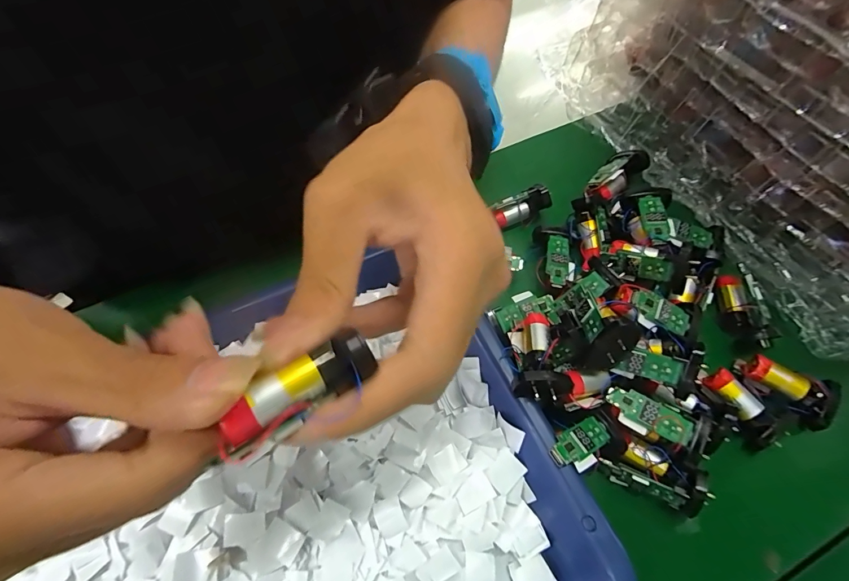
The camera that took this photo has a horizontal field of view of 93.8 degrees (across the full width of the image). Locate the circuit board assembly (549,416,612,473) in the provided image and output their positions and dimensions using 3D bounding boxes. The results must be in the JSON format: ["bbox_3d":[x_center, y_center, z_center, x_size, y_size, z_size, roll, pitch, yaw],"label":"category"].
[{"bbox_3d":[0.086,0.083,0.215,0.039,0.010,0.020,-16,59,-34],"label":"circuit board assembly"}]

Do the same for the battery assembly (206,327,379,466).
[{"bbox_3d":[-0.036,0.029,0.112,0.044,0.011,0.015,-35,66,-20],"label":"battery assembly"}]

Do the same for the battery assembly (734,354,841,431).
[{"bbox_3d":[0.221,0.060,0.239,0.048,0.019,0.025,28,64,18],"label":"battery assembly"}]

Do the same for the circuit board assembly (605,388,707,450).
[{"bbox_3d":[0.126,0.069,0.218,0.049,0.005,0.020,22,73,18],"label":"circuit board assembly"}]

